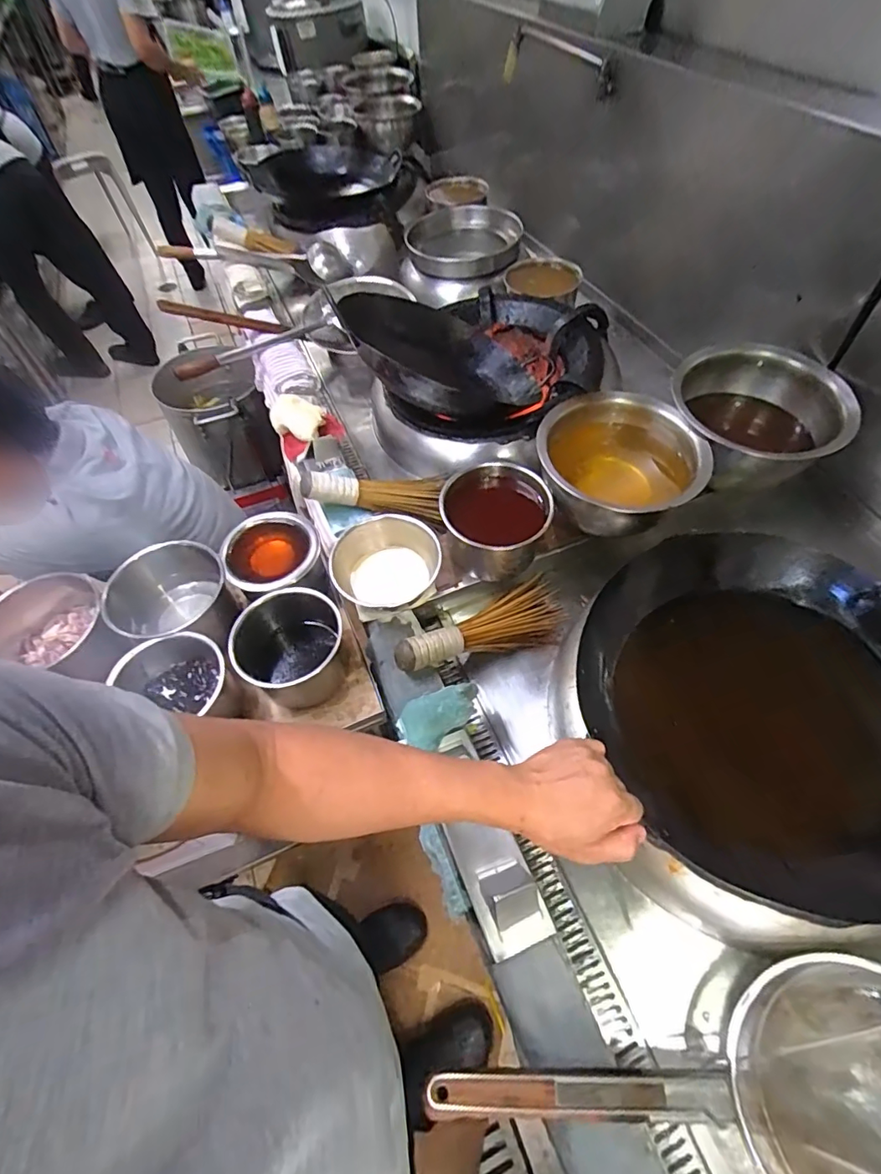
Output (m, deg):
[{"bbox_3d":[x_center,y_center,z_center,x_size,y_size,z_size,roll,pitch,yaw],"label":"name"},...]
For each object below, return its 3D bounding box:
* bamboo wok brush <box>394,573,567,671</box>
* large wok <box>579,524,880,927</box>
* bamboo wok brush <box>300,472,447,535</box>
[{"bbox_3d":[0.066,0.072,0.807,0.292,0.067,0.098,-15,55,-27],"label":"bamboo wok brush"},{"bbox_3d":[0.412,0.144,0.630,0.394,0.160,0.403,-1,56,2],"label":"large wok"},{"bbox_3d":[-0.116,-0.168,0.929,0.262,0.055,0.077,5,53,-20],"label":"bamboo wok brush"}]

